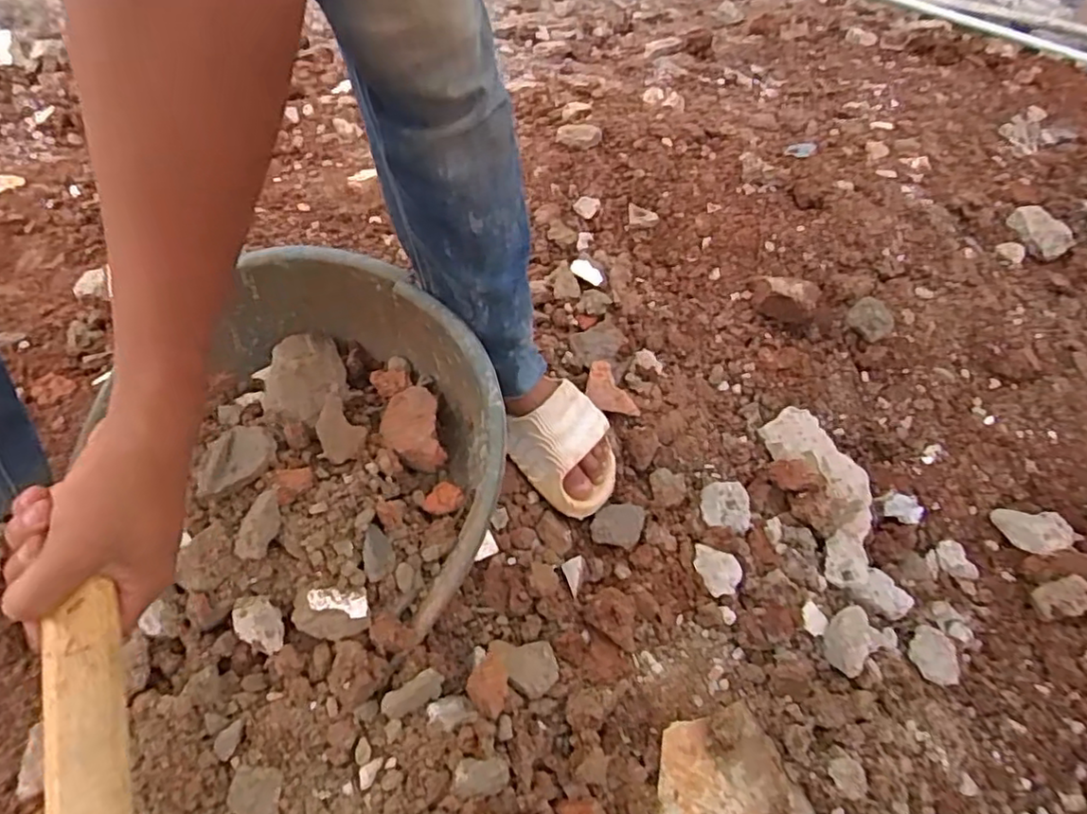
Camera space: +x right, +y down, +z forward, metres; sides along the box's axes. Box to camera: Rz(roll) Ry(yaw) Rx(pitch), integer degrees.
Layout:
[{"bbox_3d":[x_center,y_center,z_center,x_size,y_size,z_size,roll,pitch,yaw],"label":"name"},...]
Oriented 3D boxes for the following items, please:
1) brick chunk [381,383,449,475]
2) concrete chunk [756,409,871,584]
[{"bbox_3d":[-0.144,0.027,0.701,0.063,0.034,0.103,-9,57,-10],"label":"brick chunk"},{"bbox_3d":[0.377,0.110,0.842,0.114,0.047,0.239,-13,70,-12],"label":"concrete chunk"}]

